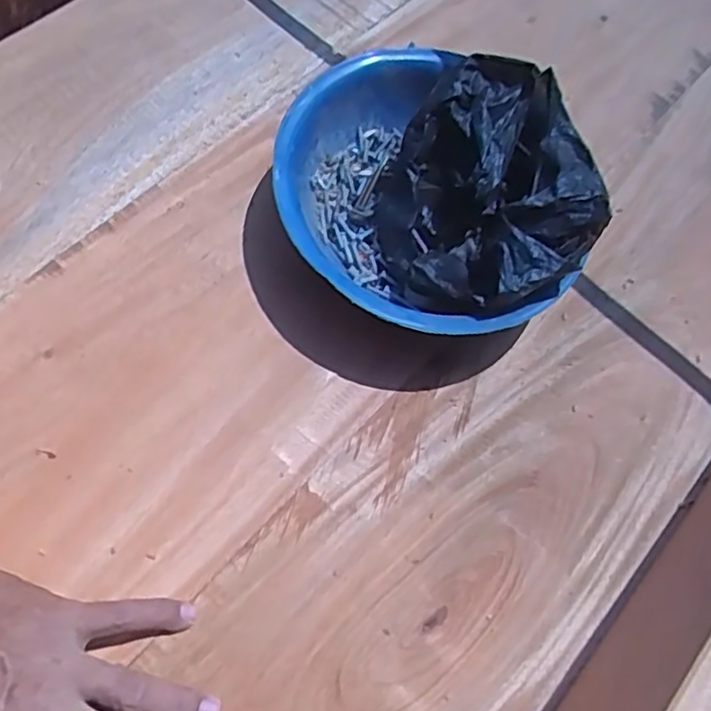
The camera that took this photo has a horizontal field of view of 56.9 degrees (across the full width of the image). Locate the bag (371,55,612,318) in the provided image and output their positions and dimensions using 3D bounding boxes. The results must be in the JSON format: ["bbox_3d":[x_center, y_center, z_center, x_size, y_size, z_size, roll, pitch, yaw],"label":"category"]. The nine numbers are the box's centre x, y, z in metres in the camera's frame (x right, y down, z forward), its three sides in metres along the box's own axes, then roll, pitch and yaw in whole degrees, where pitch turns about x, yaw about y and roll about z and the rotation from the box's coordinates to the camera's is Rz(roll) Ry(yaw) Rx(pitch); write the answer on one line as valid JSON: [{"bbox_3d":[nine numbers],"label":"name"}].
[{"bbox_3d":[0.089,-0.115,0.442,0.147,0.074,0.186,2,59,5],"label":"bag"}]

